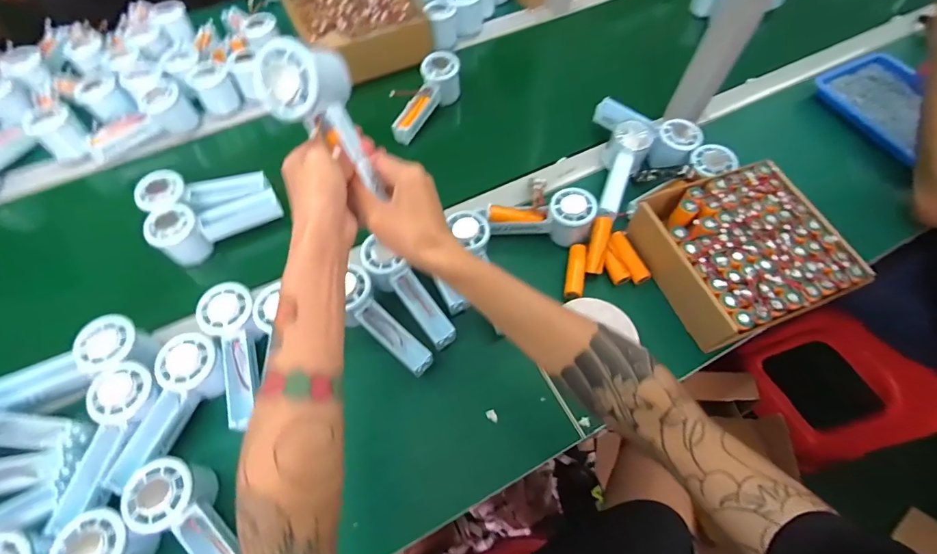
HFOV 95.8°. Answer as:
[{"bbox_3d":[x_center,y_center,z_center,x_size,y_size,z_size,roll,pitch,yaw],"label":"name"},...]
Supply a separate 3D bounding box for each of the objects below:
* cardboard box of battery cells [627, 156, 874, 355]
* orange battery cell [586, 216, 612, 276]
[{"bbox_3d":[0.323,-0.032,0.518,0.195,0.072,0.194,-19,63,-12],"label":"cardboard box of battery cells"},{"bbox_3d":[0.165,-0.040,0.537,0.023,0.016,0.073,12,89,4],"label":"orange battery cell"}]

